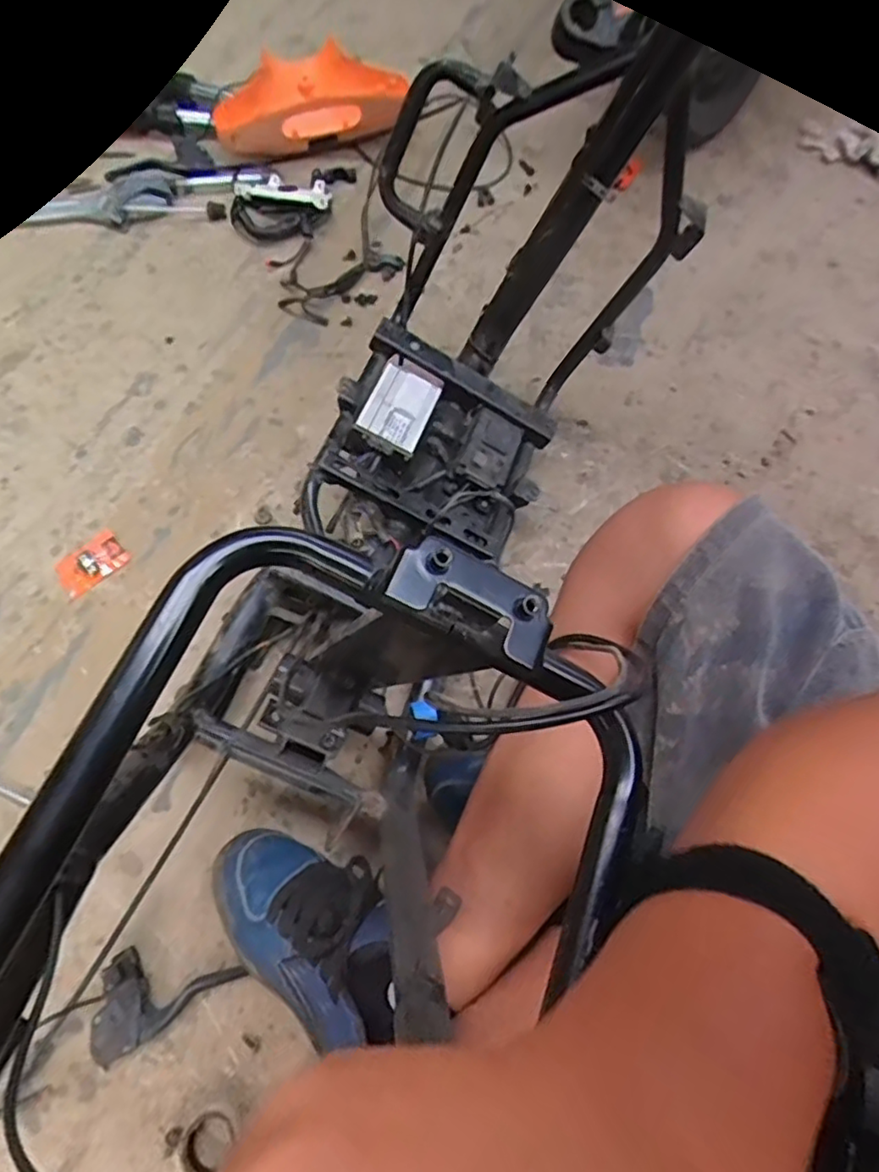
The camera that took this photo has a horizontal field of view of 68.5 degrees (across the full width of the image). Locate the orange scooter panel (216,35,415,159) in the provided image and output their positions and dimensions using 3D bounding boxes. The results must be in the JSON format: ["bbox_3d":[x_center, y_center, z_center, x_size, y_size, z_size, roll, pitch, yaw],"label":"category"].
[{"bbox_3d":[-0.203,-0.736,0.977,0.266,0.107,0.179,-10,66,-9],"label":"orange scooter panel"}]

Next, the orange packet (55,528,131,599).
[{"bbox_3d":[-0.399,-0.026,0.739,0.075,0.010,0.047,-41,73,-20],"label":"orange packet"}]

